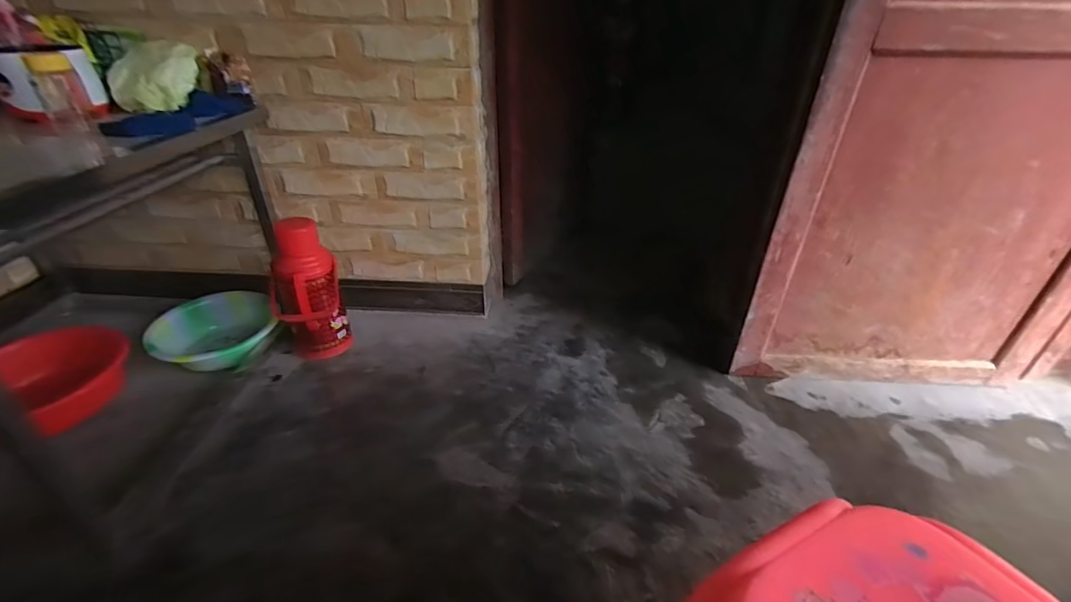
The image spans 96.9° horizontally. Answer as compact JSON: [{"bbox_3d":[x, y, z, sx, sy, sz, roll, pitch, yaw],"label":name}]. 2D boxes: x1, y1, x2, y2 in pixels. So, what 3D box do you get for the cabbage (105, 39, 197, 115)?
[{"bbox_3d":[-0.857,-0.505,1.070,0.174,0.128,0.138,-23,39,-32],"label":"cabbage"}]

